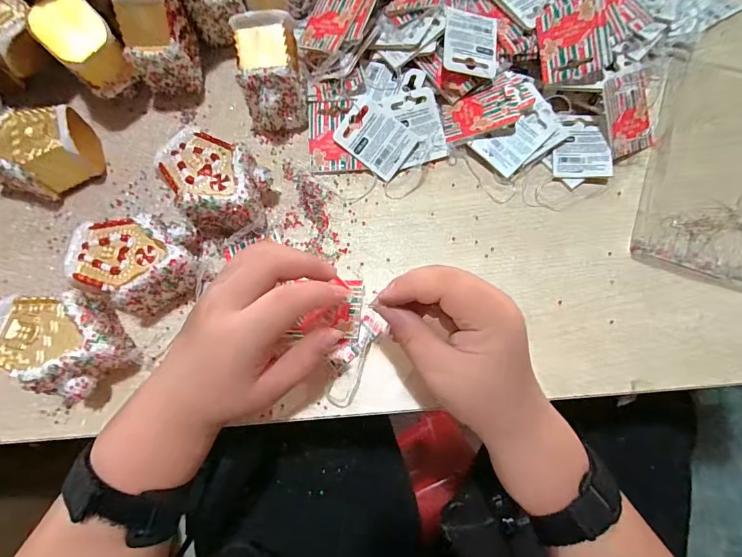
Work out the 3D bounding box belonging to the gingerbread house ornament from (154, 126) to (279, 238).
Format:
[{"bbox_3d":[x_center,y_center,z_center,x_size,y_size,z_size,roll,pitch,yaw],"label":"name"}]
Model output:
[{"bbox_3d":[-0.118,-0.069,0.313,0.080,0.047,0.061,20,73,9],"label":"gingerbread house ornament"}]

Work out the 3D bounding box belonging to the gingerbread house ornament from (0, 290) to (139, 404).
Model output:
[{"bbox_3d":[-0.208,0.045,0.279,0.085,0.046,0.065,24,74,10],"label":"gingerbread house ornament"}]

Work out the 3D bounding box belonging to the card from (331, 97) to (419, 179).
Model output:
[{"bbox_3d":[0.003,-0.115,0.332,0.061,0.004,0.042,37,97,0],"label":"card"}]

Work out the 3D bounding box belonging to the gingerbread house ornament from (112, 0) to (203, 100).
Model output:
[{"bbox_3d":[-0.177,-0.198,0.338,0.052,0.083,0.058,-8,71,0],"label":"gingerbread house ornament"}]

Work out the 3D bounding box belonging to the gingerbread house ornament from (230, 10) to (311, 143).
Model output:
[{"bbox_3d":[-0.082,-0.165,0.331,0.050,0.071,0.066,-6,71,0],"label":"gingerbread house ornament"}]

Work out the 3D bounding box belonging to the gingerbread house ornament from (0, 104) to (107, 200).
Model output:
[{"bbox_3d":[-0.265,-0.103,0.331,0.071,0.047,0.077,22,74,9],"label":"gingerbread house ornament"}]

